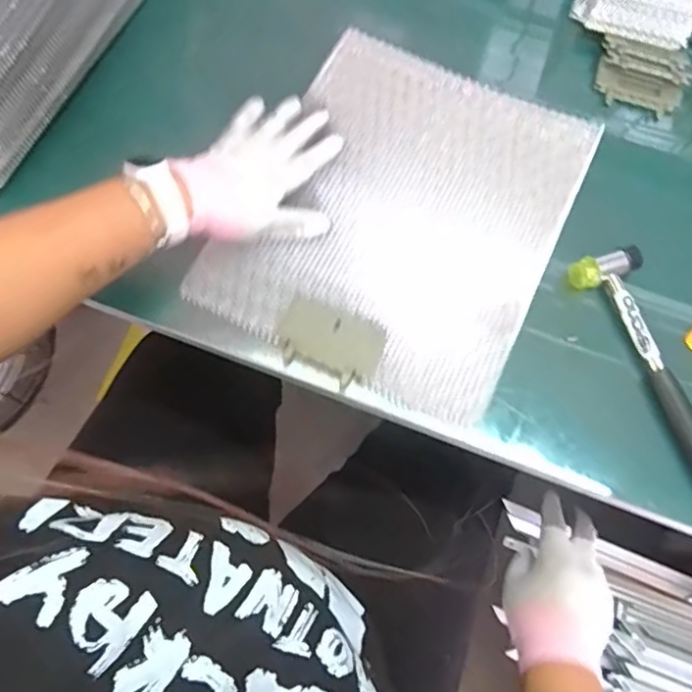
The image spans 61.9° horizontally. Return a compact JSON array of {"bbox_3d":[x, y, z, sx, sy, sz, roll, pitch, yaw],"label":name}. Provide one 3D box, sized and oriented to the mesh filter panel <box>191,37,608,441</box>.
[{"bbox_3d":[0.053,-0.126,0.529,0.262,0.017,0.332,26,72,7],"label":"mesh filter panel"}]

